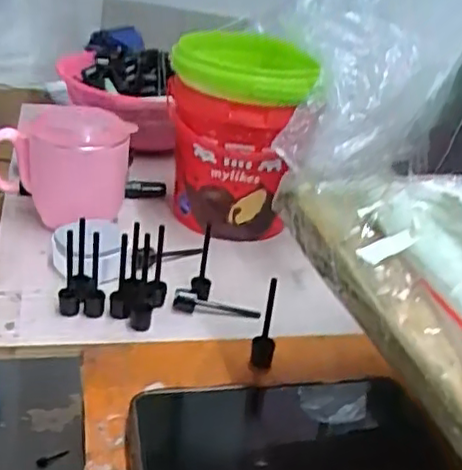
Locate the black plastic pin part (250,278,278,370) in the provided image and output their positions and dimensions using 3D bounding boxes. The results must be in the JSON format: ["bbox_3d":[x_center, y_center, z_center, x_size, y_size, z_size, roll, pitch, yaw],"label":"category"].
[{"bbox_3d":[0.023,0.058,0.415,0.015,0.067,0.012,12,28,8],"label":"black plastic pin part"}]

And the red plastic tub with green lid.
[{"bbox_3d":[0.000,-0.081,0.572,0.109,0.157,0.121,3,28,-10],"label":"red plastic tub with green lid"}]

